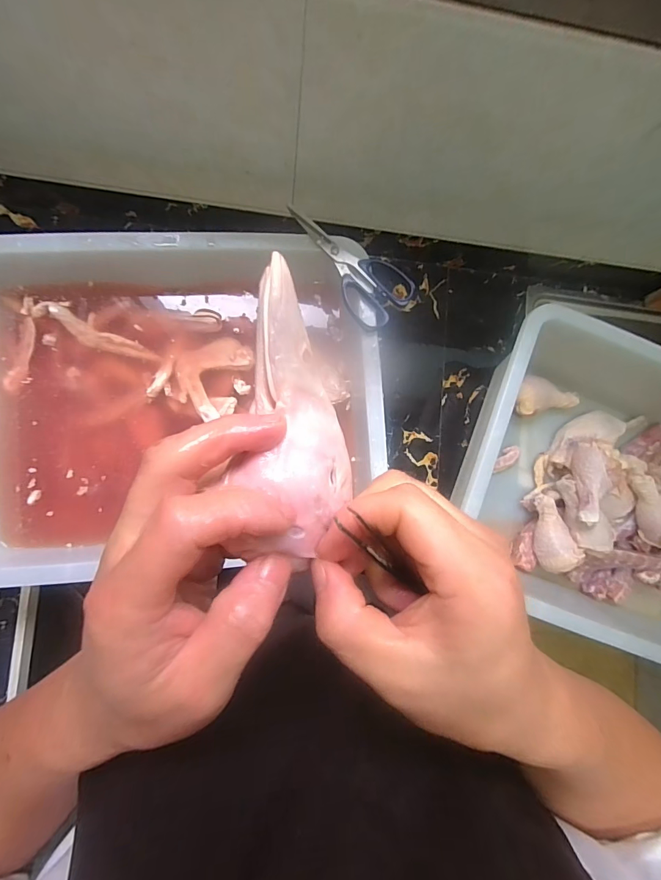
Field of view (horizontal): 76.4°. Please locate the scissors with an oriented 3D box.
[{"bbox_3d":[0.027,-0.220,0.516,0.081,0.015,0.171,-38,92,-8],"label":"scissors"}]

